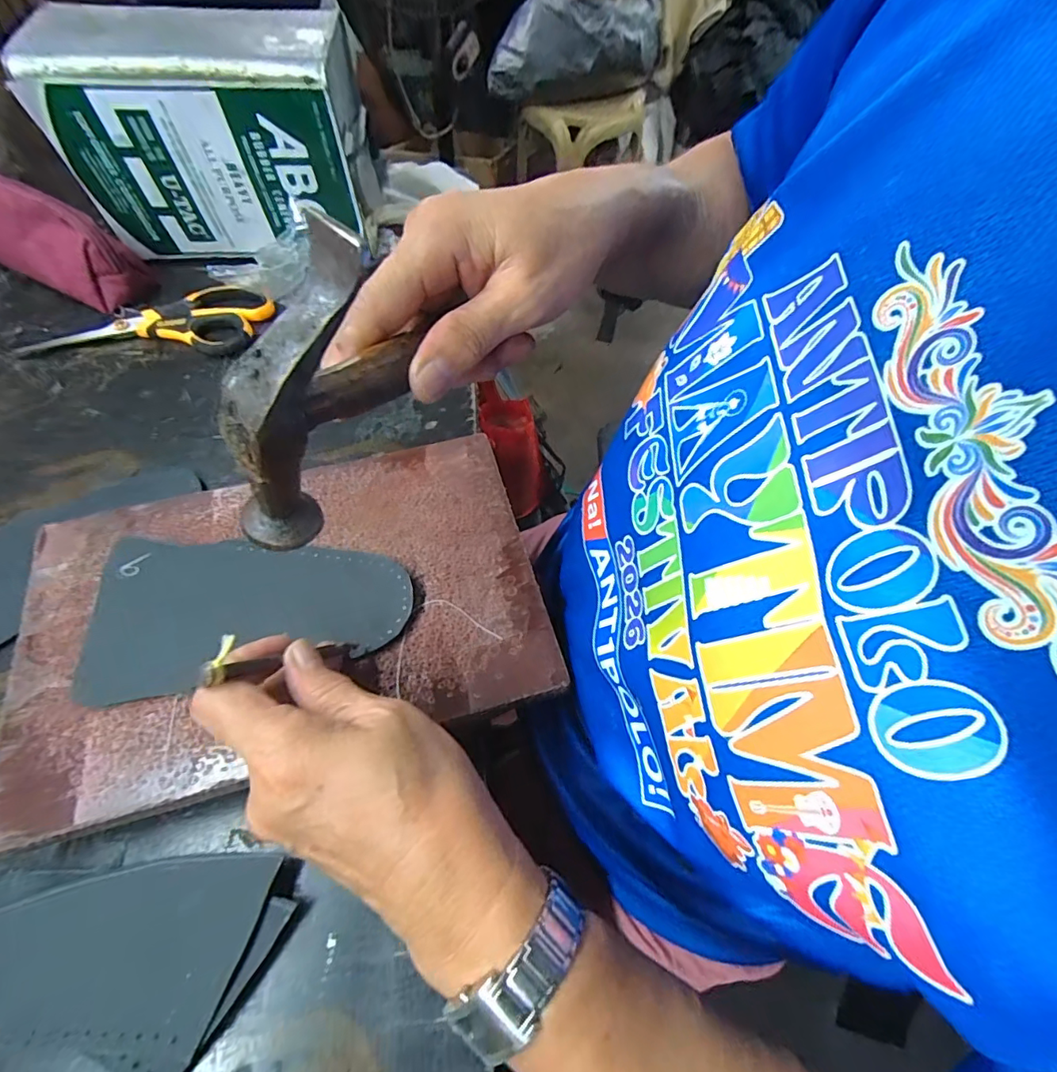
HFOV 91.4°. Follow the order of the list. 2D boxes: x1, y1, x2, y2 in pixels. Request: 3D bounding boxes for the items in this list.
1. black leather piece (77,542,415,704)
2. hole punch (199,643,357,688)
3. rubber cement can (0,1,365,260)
[{"bbox_3d":[-0.148,0.041,0.281,0.162,0.008,0.085,-3,63,-2],"label":"black leather piece"},{"bbox_3d":[-0.104,0.055,0.229,0.009,0.087,0.009,37,98,19],"label":"hole punch"},{"bbox_3d":[-0.271,-0.342,0.457,0.236,0.165,0.087,0,60,-1],"label":"rubber cement can"}]

